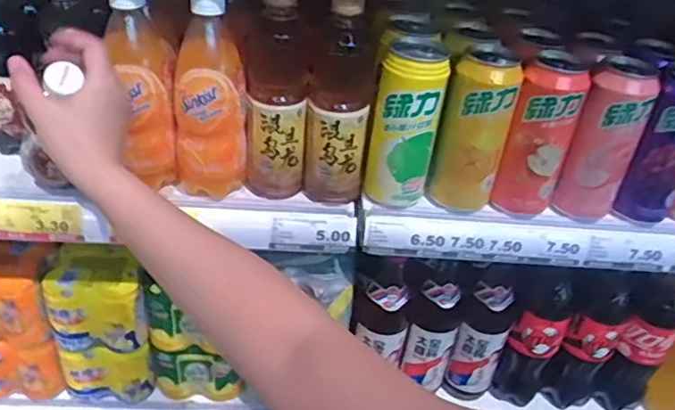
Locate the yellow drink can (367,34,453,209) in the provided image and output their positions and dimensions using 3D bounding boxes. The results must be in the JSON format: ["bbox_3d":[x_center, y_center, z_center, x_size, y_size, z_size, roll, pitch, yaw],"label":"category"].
[{"bbox_3d":[0.069,-0.081,0.626,0.067,0.160,0.063,10,34,7],"label":"yellow drink can"}]

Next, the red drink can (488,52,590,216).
[{"bbox_3d":[0.206,-0.067,0.634,0.062,0.167,0.060,16,35,15],"label":"red drink can"}]

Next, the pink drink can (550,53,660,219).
[{"bbox_3d":[0.266,-0.062,0.619,0.059,0.152,0.059,19,36,19],"label":"pink drink can"}]

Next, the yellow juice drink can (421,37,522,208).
[{"bbox_3d":[0.138,-0.074,0.624,0.065,0.159,0.055,16,35,15],"label":"yellow juice drink can"}]

